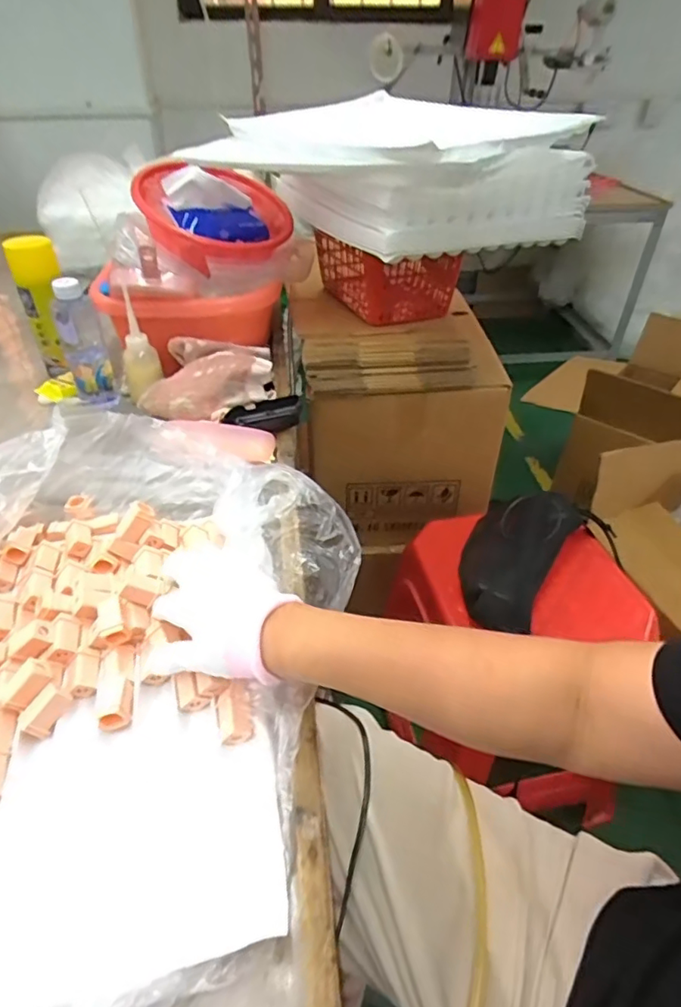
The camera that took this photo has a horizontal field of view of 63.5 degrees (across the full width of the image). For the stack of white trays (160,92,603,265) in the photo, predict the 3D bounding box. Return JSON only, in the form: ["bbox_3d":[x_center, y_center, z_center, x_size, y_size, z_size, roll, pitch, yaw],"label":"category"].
[{"bbox_3d":[0.082,-0.443,0.737,0.330,0.131,0.394,-29,48,-30],"label":"stack of white trays"}]

